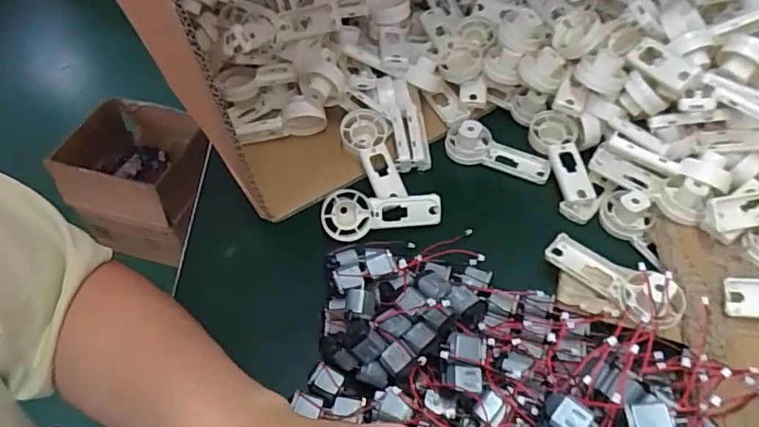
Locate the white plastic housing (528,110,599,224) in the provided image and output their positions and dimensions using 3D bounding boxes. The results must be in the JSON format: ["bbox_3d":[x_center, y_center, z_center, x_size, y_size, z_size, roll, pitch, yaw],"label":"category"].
[{"bbox_3d":[0.154,-0.042,0.446,0.041,0.027,0.100,-2,52,0],"label":"white plastic housing"}]

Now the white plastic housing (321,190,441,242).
[{"bbox_3d":[0.001,-0.001,0.424,0.093,0.038,0.023,-3,15,-7],"label":"white plastic housing"}]

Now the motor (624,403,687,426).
[{"bbox_3d":[0.132,0.102,0.260,0.021,0.011,0.019,-11,58,15],"label":"motor"}]

